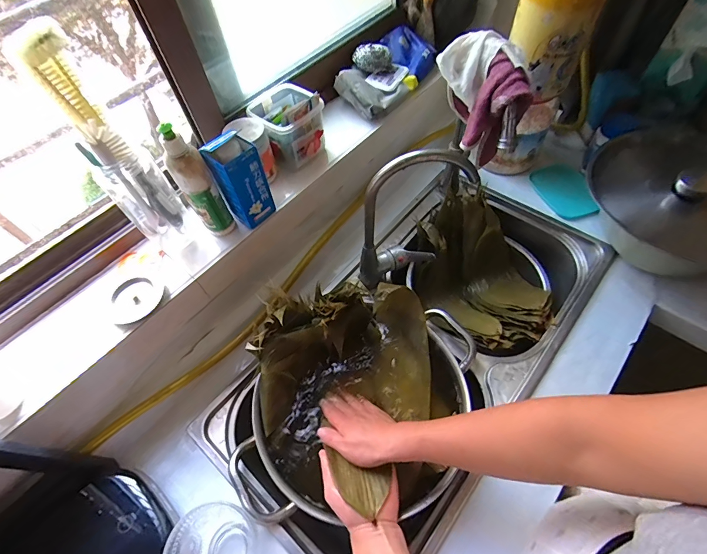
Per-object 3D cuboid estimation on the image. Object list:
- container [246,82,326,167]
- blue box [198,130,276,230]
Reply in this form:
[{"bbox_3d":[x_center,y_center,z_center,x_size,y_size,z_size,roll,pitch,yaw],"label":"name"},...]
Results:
[{"bbox_3d":[-0.112,-0.261,0.632,0.103,0.082,0.107,-37,63,-18],"label":"container"},{"bbox_3d":[-0.163,-0.140,0.541,0.065,0.137,0.053,-37,63,-17],"label":"blue box"}]

